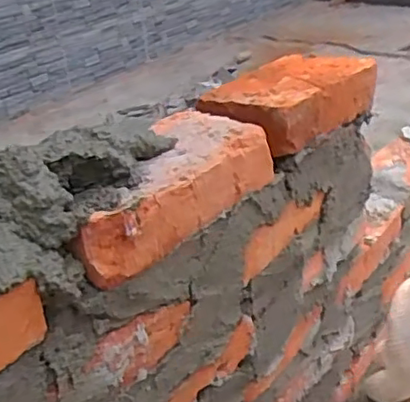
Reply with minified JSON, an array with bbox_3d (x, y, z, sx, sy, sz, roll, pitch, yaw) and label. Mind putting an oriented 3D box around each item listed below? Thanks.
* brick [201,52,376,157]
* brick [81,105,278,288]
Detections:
[{"bbox_3d":[0.080,-0.099,0.599,0.102,0.044,0.186,17,35,38],"label":"brick"},{"bbox_3d":[-0.039,-0.013,0.473,0.098,0.044,0.194,15,34,36],"label":"brick"}]

